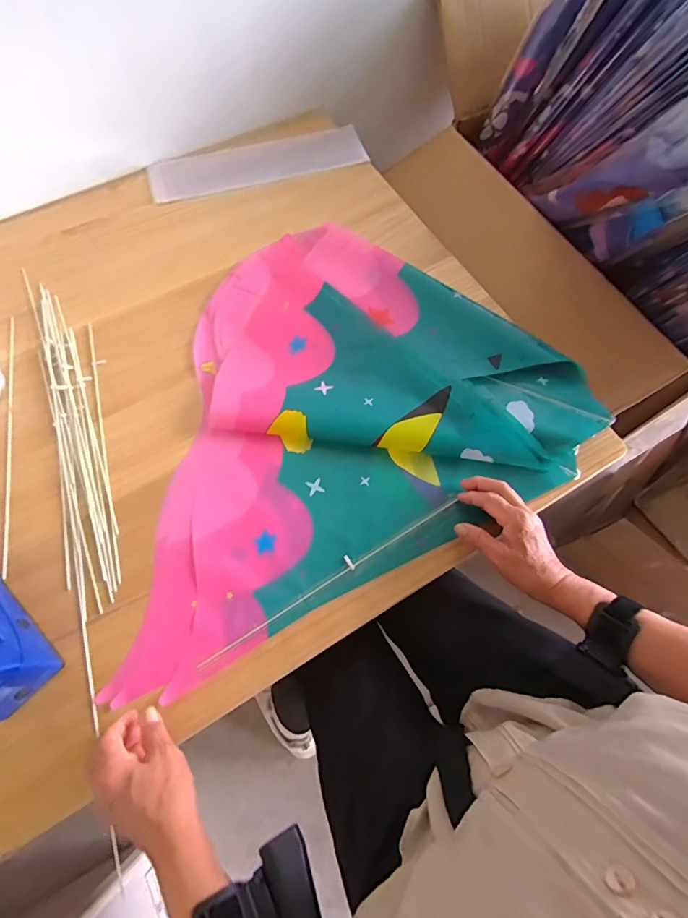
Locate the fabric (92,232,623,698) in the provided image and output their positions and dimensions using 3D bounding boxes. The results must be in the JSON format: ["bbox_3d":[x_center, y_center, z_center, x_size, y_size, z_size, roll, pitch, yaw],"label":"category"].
[{"bbox_3d":[-0.036,-0.080,0.575,0.592,0.042,0.460,-26,70,-11],"label":"fabric"}]

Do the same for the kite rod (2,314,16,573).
[{"bbox_3d":[-0.408,-0.031,0.560,0.011,0.004,0.349,-13,68,-6],"label":"kite rod"}]

